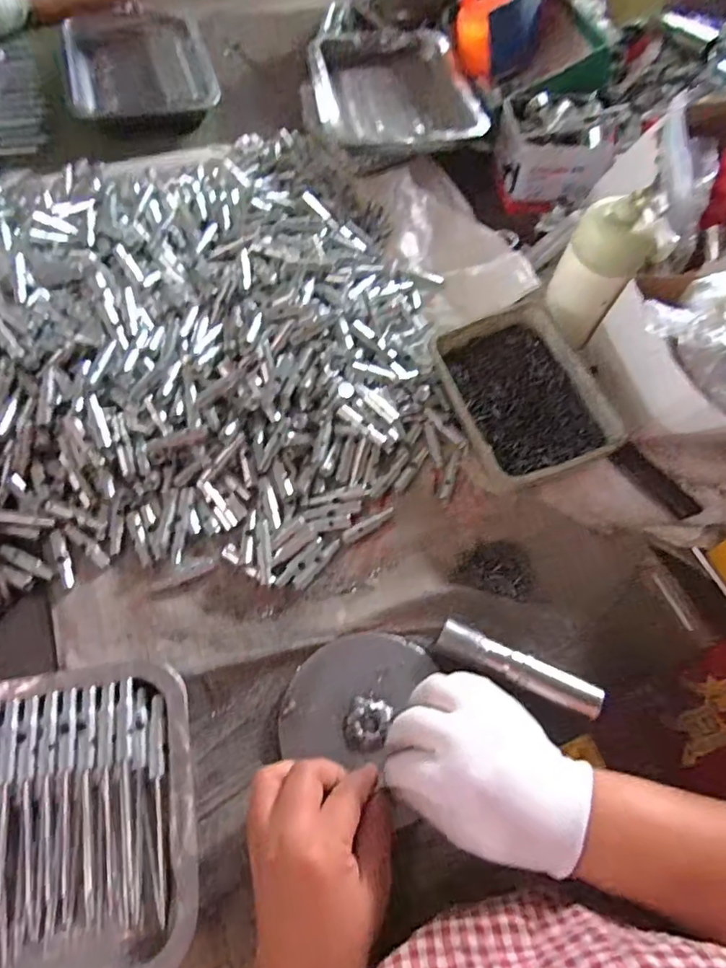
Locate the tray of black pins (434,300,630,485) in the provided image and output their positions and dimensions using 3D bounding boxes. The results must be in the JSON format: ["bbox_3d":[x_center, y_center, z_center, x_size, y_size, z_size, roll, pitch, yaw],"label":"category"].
[{"bbox_3d":[0.145,-0.082,0.500,0.122,0.046,0.174,-18,66,-11],"label":"tray of black pins"}]

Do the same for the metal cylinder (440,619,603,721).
[{"bbox_3d":[0.113,0.138,0.394,0.118,0.025,0.024,25,65,9],"label":"metal cylinder"}]

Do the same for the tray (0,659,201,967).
[{"bbox_3d":[-0.235,0.221,0.331,0.258,0.036,0.183,-8,64,-7],"label":"tray"}]

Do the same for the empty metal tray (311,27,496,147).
[{"bbox_3d":[0.034,-0.483,0.654,0.183,0.039,0.254,-10,65,-8],"label":"empty metal tray"}]

